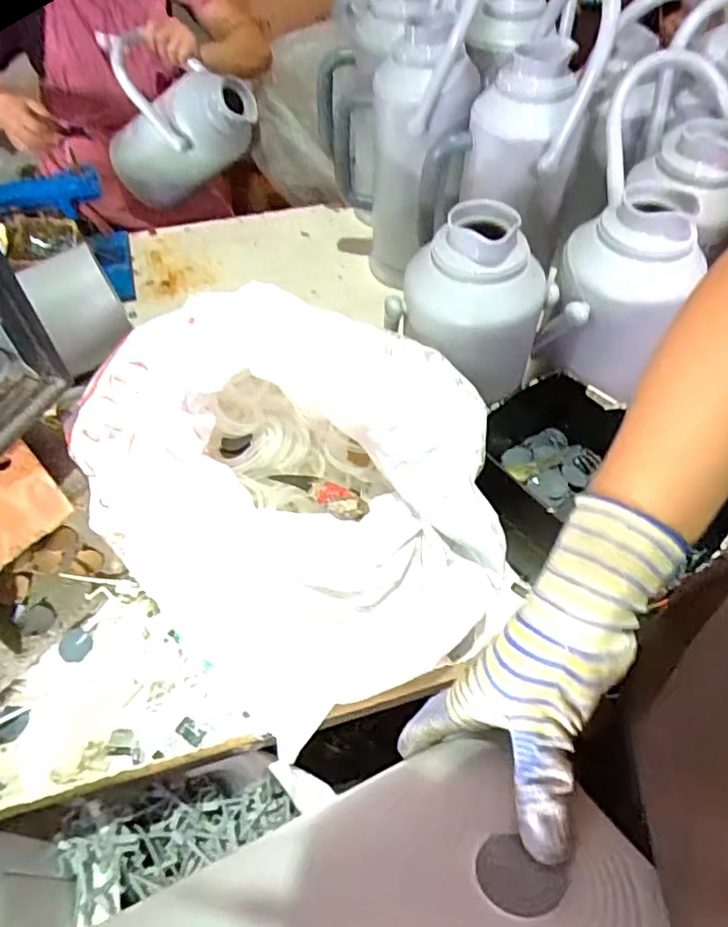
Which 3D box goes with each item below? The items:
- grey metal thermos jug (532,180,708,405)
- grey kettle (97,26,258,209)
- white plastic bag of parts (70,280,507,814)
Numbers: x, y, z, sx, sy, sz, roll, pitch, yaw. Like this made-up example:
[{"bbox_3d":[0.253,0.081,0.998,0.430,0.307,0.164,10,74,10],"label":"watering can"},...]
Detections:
[{"bbox_3d":[0.298,-0.205,0.709,0.140,0.190,0.133,32,60,21],"label":"grey metal thermos jug"},{"bbox_3d":[-0.380,-0.633,1.108,0.371,0.267,0.142,-2,35,42],"label":"grey kettle"},{"bbox_3d":[-0.065,0.036,0.664,0.403,0.266,0.363,33,60,22],"label":"white plastic bag of parts"}]

